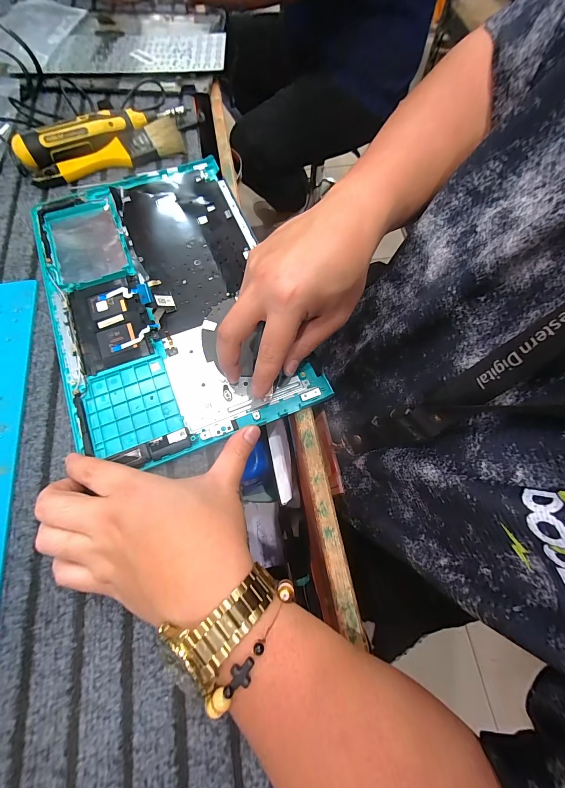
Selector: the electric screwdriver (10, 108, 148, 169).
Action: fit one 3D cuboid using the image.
[{"bbox_3d":[-0.251,-0.324,0.399,0.159,0.032,0.028,-25,72,-10],"label":"electric screwdriver"}]

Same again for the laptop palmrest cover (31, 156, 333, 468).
[{"bbox_3d":[-0.128,-0.109,0.336,0.223,0.012,0.350,-22,72,-9],"label":"laptop palmrest cover"}]

